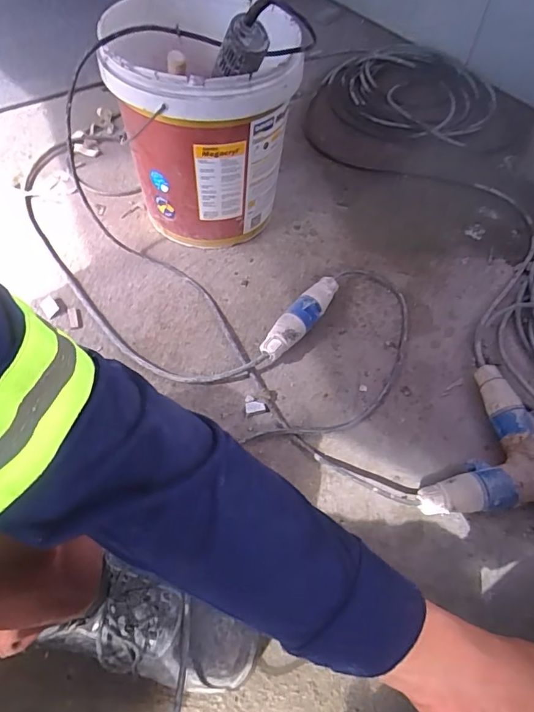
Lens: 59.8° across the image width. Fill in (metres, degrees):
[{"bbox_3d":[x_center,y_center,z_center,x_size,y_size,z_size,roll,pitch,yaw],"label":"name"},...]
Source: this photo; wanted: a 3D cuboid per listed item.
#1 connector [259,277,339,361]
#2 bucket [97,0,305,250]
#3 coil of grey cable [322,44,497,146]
[{"bbox_3d":[0.057,-0.064,0.770,0.051,0.056,0.191,30,62,15],"label":"connector"},{"bbox_3d":[-0.103,-0.392,0.791,0.272,0.365,0.265,-1,57,-5],"label":"bucket"},{"bbox_3d":[0.387,-0.717,1.241,0.430,0.036,0.449,1,59,-2],"label":"coil of grey cable"}]

